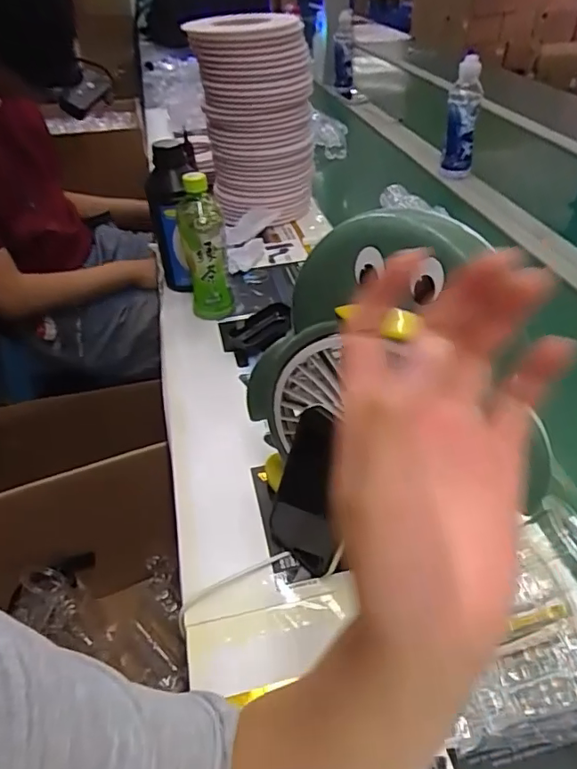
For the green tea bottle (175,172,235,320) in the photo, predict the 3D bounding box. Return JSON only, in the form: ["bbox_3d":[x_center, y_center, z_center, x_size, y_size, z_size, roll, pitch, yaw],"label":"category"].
[{"bbox_3d":[-0.120,-0.195,0.757,0.063,0.197,0.077,-8,41,-5],"label":"green tea bottle"}]

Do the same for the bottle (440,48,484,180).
[{"bbox_3d":[0.364,-0.552,1.118,0.067,0.223,0.055,10,42,15],"label":"bottle"}]

